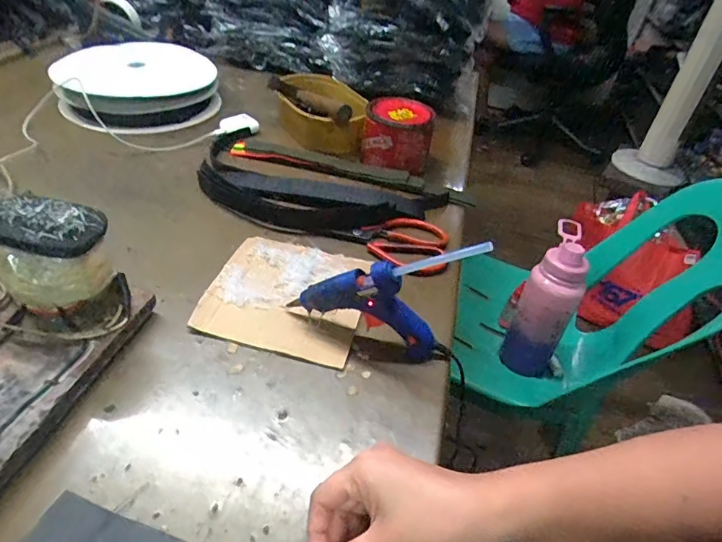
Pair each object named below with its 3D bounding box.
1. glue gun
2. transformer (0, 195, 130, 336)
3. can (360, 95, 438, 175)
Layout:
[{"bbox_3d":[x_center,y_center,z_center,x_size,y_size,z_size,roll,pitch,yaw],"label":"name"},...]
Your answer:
[{"bbox_3d":[0.019,0.014,0.423,0.171,0.138,0.023,11,42,4],"label":"glue gun"},{"bbox_3d":[-0.258,-0.005,0.391,0.106,0.099,0.063,12,42,5],"label":"transformer"},{"bbox_3d":[0.058,-0.212,0.734,0.105,0.080,0.096,12,42,5],"label":"can"}]

